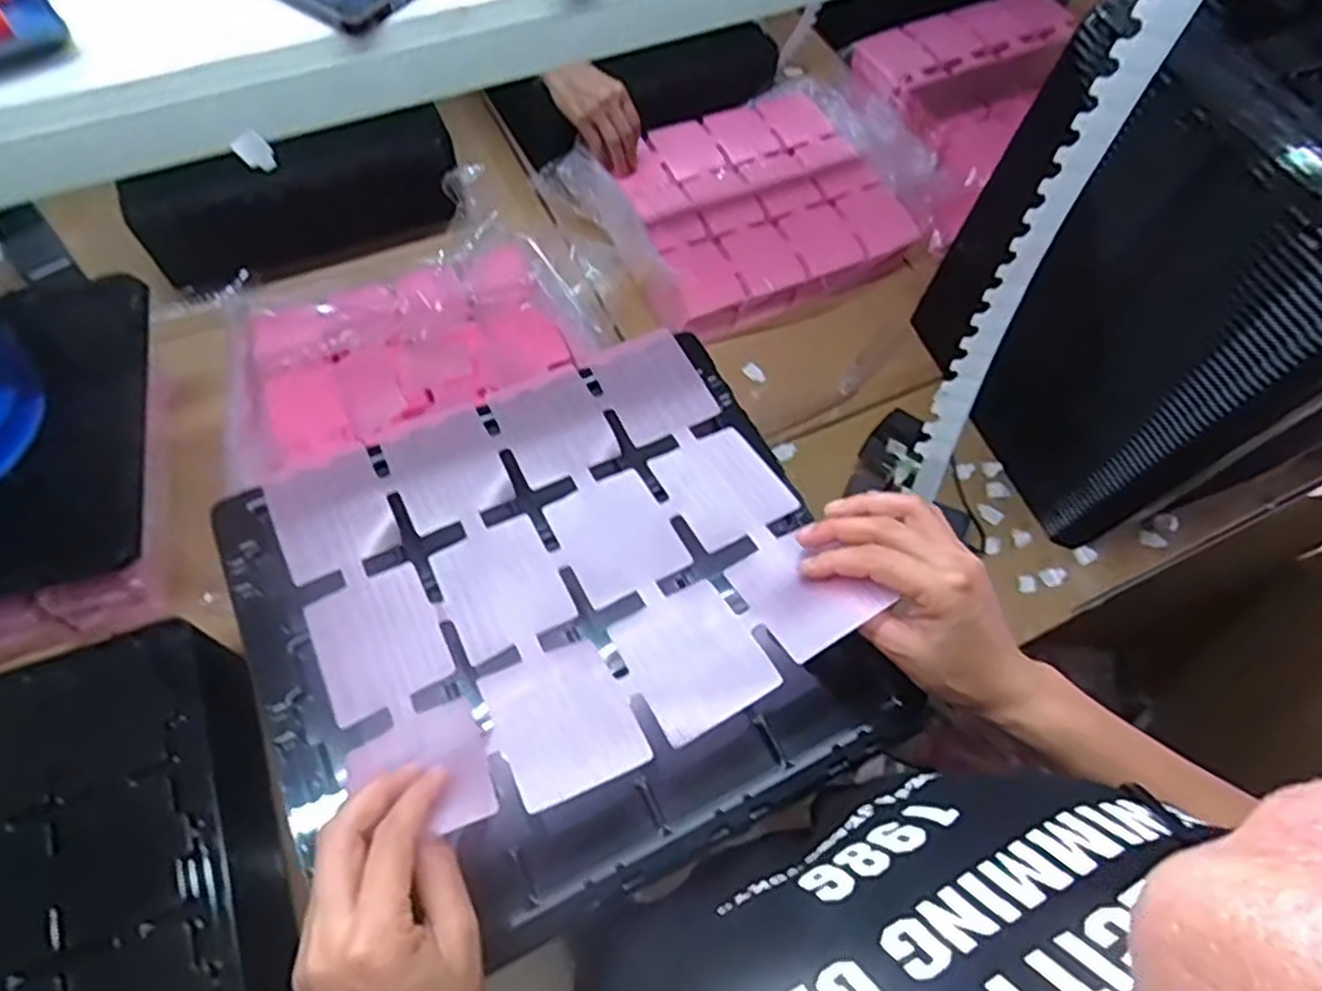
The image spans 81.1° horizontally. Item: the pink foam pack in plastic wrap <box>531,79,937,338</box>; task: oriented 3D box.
[{"bbox_3d":[0.111,-0.379,0.980,0.413,0.074,0.332,-27,68,-16],"label":"pink foam pack in plastic wrap"}]

